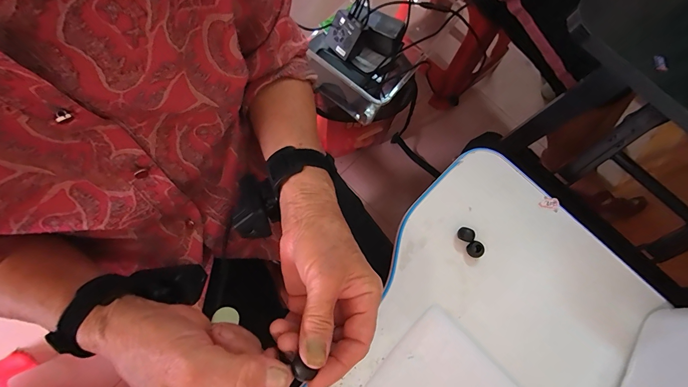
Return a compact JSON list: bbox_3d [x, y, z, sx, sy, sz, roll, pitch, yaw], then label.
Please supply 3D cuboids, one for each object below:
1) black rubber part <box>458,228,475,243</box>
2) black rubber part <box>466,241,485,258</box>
[{"bbox_3d":[0.132,0.045,0.349,0.017,0.015,0.012,29,74,7],"label":"black rubber part"},{"bbox_3d":[0.141,0.061,0.347,0.015,0.012,0.017,-19,74,-8],"label":"black rubber part"}]

